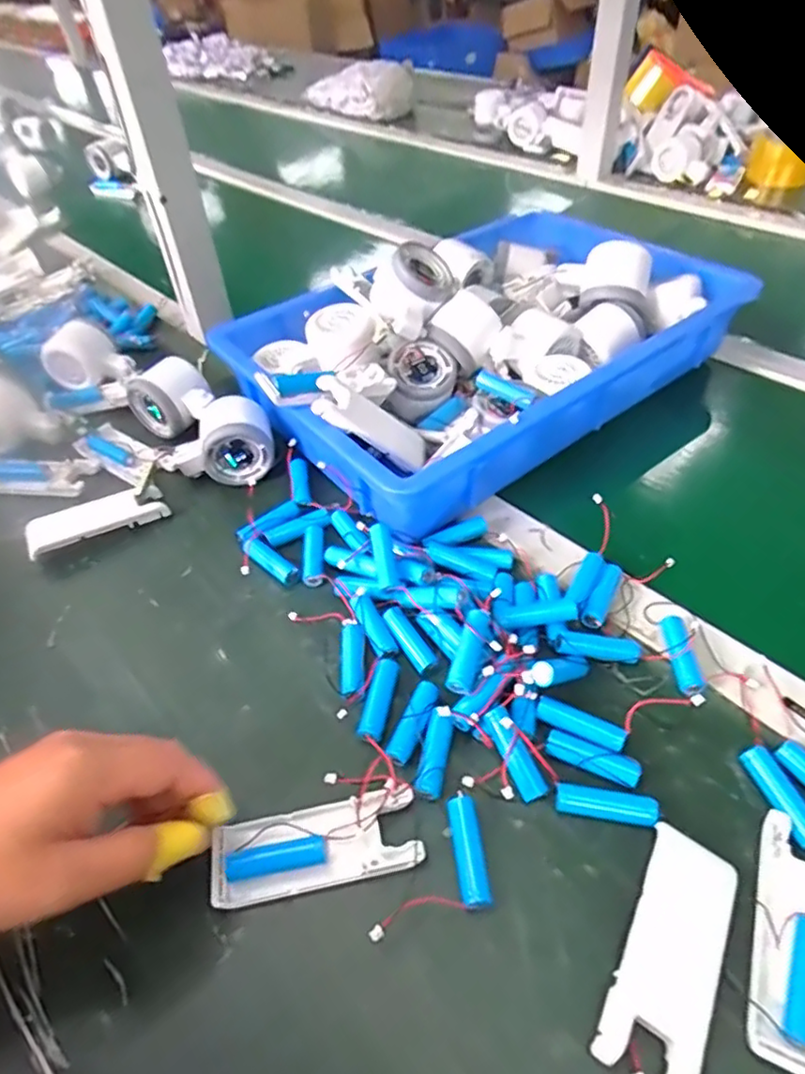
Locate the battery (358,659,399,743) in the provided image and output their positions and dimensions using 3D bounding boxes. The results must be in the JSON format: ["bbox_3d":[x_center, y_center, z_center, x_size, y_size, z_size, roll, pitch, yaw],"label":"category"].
[{"bbox_3d":[-0.014,0.098,0.374,0.013,0.011,0.051,9,49,14],"label":"battery"}]

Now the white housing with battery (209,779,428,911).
[{"bbox_3d":[-0.045,0.159,0.319,0.104,0.013,0.039,-11,47,-7],"label":"white housing with battery"}]

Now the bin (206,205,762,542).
[{"bbox_3d":[0.077,-0.187,0.569,0.435,0.104,0.281,-33,53,-23],"label":"bin"}]

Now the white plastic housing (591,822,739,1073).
[{"bbox_3d":[0.122,0.187,0.277,0.040,0.012,0.103,21,53,23],"label":"white plastic housing"}]

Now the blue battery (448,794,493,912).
[{"bbox_3d":[0.034,0.160,0.315,0.015,0.012,0.050,-7,47,-1],"label":"blue battery"}]

